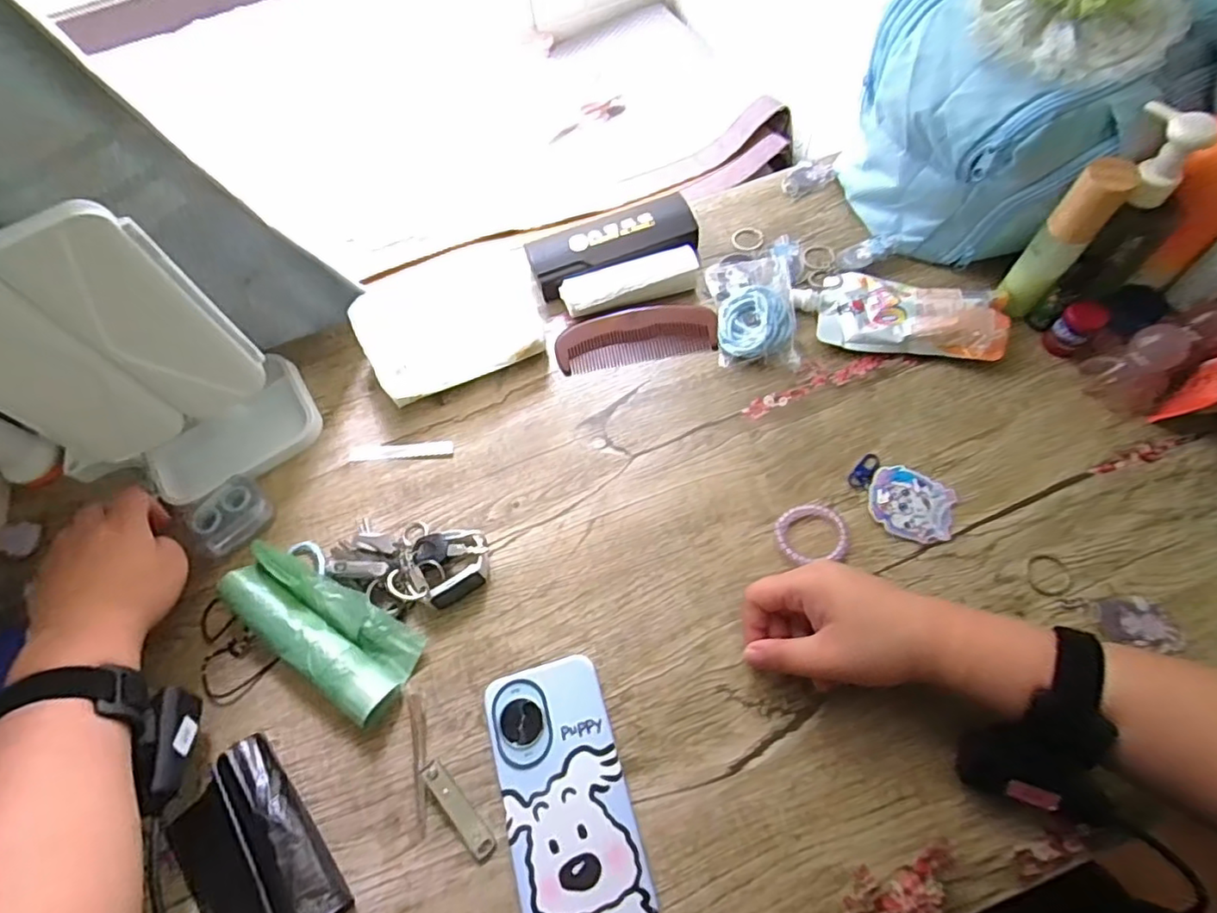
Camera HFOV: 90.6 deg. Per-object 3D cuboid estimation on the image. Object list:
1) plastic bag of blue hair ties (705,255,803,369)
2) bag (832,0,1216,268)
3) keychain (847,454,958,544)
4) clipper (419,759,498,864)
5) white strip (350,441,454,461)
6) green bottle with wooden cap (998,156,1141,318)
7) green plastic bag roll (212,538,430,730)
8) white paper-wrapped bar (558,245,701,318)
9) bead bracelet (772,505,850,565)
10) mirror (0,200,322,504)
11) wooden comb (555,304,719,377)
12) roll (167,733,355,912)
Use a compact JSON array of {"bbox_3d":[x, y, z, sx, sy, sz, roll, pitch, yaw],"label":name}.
[{"bbox_3d":[0.130,-0.134,0.537,0.070,0.024,0.112,-4,64,4],"label":"plastic bag of blue hair ties"},{"bbox_3d":[0.364,-0.313,0.497,0.281,0.202,0.228,-41,67,-14],"label":"bag"},{"bbox_3d":[0.222,0.033,0.460,0.075,0.009,0.054,25,69,17],"label":"keychain"},{"bbox_3d":[-0.097,0.228,0.390,0.015,0.011,0.067,-38,66,-13],"label":"clipper"},{"bbox_3d":[-0.176,-0.005,0.512,0.089,0.007,0.013,-4,64,4],"label":"white strip"},{"bbox_3d":[0.345,-0.161,0.463,0.038,0.128,0.033,37,73,21],"label":"green bottle with wooden cap"},{"bbox_3d":[-0.210,0.121,0.444,0.152,0.025,0.065,33,72,15],"label":"green plastic bag roll"},{"bbox_3d":[0.020,-0.160,0.556,0.125,0.021,0.040,-18,64,-3],"label":"white paper-wrapped bar"},{"bbox_3d":[0.152,0.057,0.452,0.053,0.010,0.043,-7,63,2],"label":"bead bracelet"},{"bbox_3d":[-0.334,-0.060,0.427,0.149,0.229,0.084,-41,67,-14],"label":"mirror"},{"bbox_3d":[0.025,-0.109,0.541,0.141,0.012,0.050,-9,63,2],"label":"wooden comb"},{"bbox_3d":[-0.229,0.256,0.378,0.084,0.029,0.124,-40,67,-14],"label":"roll"}]

